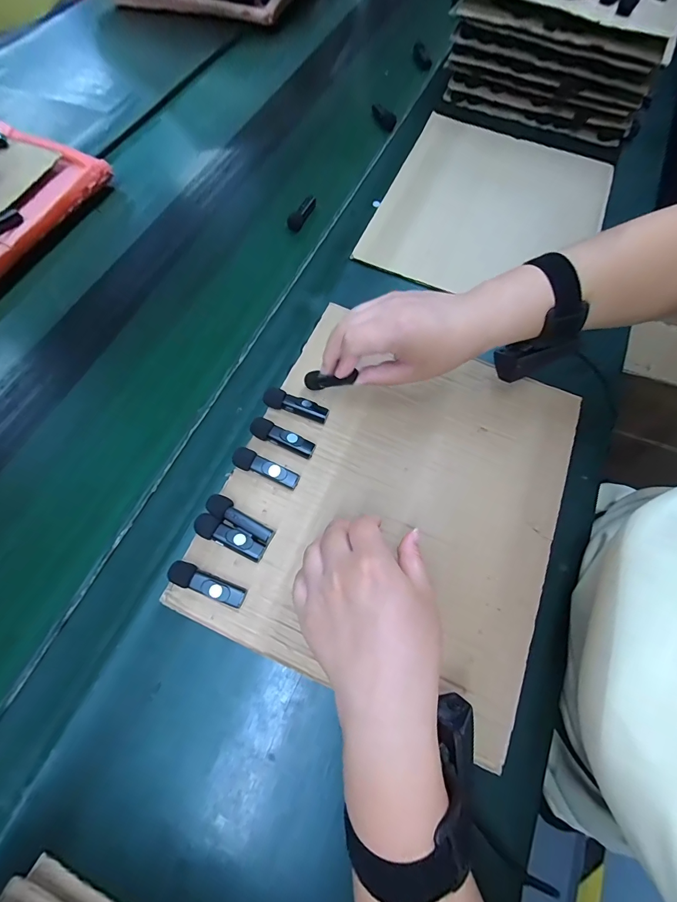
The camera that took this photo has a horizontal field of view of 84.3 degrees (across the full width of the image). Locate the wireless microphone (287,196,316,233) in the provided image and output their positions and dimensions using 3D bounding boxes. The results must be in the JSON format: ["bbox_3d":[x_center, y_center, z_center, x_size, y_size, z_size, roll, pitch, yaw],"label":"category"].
[{"bbox_3d":[-0.050,-0.336,0.529,0.017,0.019,0.055,30,71,11],"label":"wireless microphone"}]

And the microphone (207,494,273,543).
[{"bbox_3d":[-0.086,0.059,0.330,0.064,0.016,0.018,25,70,9],"label":"microphone"}]

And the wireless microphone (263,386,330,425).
[{"bbox_3d":[-0.042,-0.044,0.372,0.065,0.018,0.018,19,69,7],"label":"wireless microphone"}]

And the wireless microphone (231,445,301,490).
[{"bbox_3d":[-0.067,0.016,0.346,0.064,0.018,0.018,22,70,8],"label":"wireless microphone"}]

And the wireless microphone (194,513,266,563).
[{"bbox_3d":[-0.093,0.075,0.322,0.063,0.017,0.018,24,70,9],"label":"wireless microphone"}]

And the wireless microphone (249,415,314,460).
[{"bbox_3d":[-0.054,-0.011,0.359,0.063,0.016,0.018,25,70,9],"label":"wireless microphone"}]

